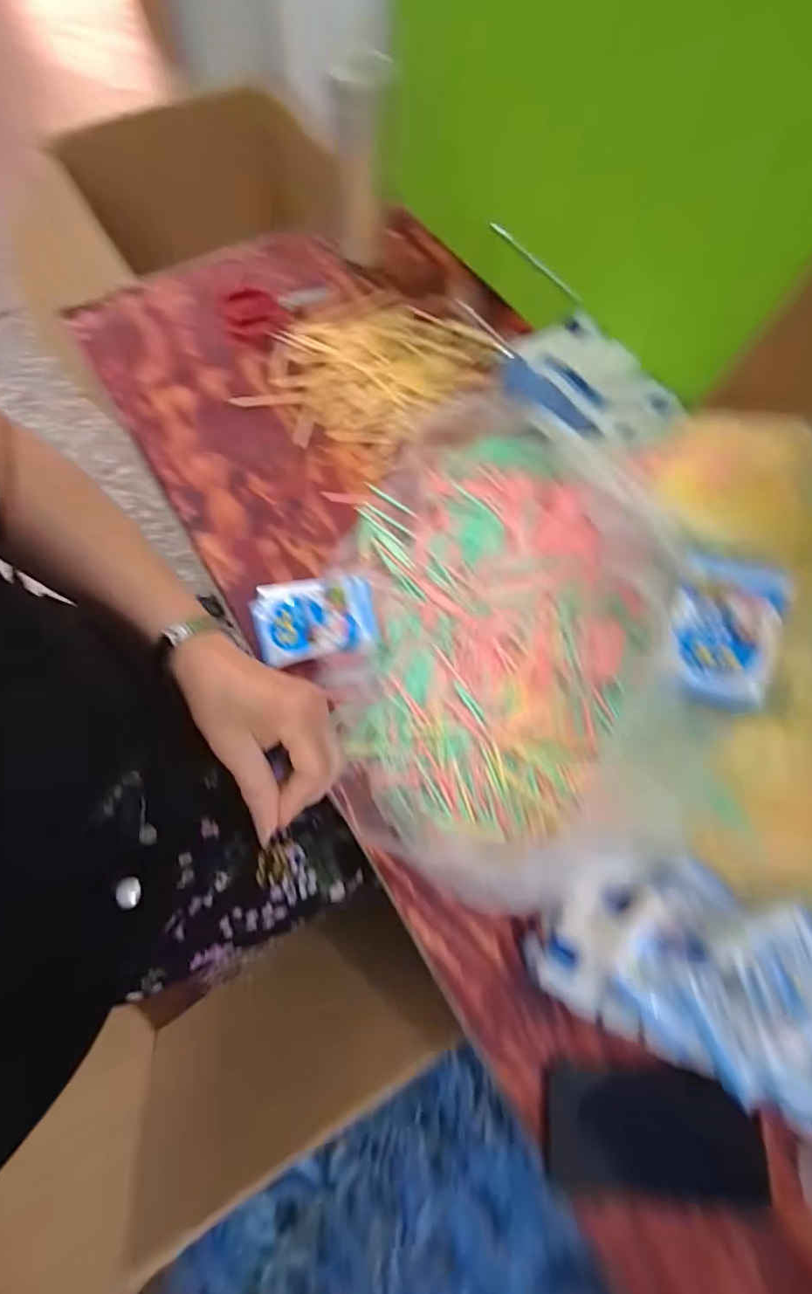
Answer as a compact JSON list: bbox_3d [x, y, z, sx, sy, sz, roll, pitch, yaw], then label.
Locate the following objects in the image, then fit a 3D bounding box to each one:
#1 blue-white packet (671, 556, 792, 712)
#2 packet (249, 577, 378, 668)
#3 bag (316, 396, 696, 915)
[{"bbox_3d":[0.252,-0.011,0.395,0.072,0.015,0.113,15,92,35],"label":"blue-white packet"},{"bbox_3d":[-0.089,-0.027,0.487,0.115,0.030,0.085,-13,72,-9],"label":"packet"},{"bbox_3d":[0.087,-0.026,0.456,0.286,0.098,0.456,7,72,0],"label":"bag"}]

